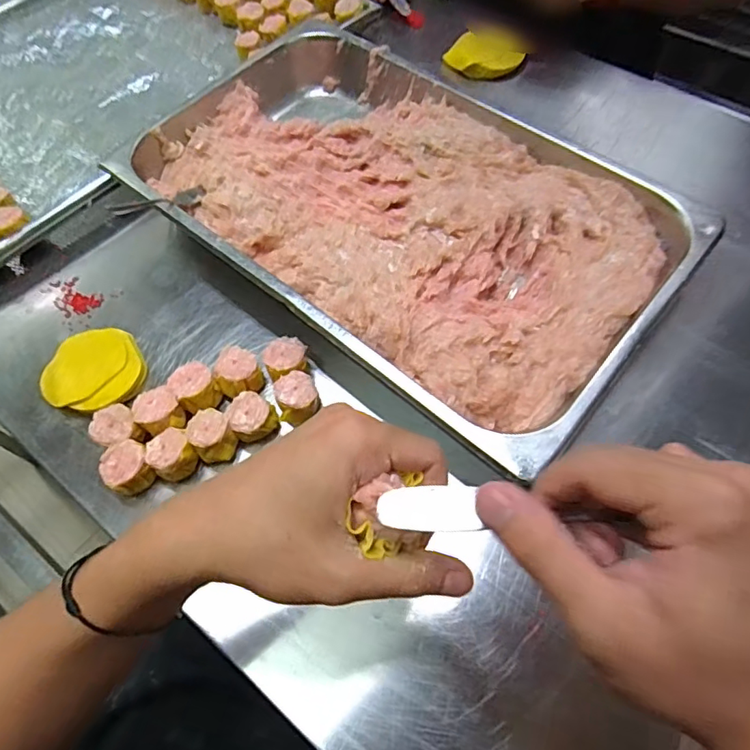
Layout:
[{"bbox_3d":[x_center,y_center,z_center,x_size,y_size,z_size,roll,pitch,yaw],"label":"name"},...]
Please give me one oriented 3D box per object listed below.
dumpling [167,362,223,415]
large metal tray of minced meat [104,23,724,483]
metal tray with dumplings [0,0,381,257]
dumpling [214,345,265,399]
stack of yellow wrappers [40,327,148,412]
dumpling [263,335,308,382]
[{"bbox_3d":[-0.156,0.013,0.468,0.035,0.030,0.038,-33,66,-15],"label":"dumpling"},{"bbox_3d":[0.020,-0.167,0.539,0.523,0.067,0.327,37,69,19],"label":"large metal tray of minced meat"},{"bbox_3d":[-0.357,-0.409,0.694,0.415,0.044,0.597,39,70,20],"label":"metal tray with dumplings"},{"bbox_3d":[-0.123,0.000,0.476,0.040,0.033,0.045,-31,66,-14],"label":"dumpling"},{"bbox_3d":[-0.259,-0.004,0.492,0.095,0.018,0.081,10,63,7],"label":"stack of yellow wrappers"},{"bbox_3d":[-0.079,-0.010,0.479,0.036,0.032,0.045,3,62,3],"label":"dumpling"}]

